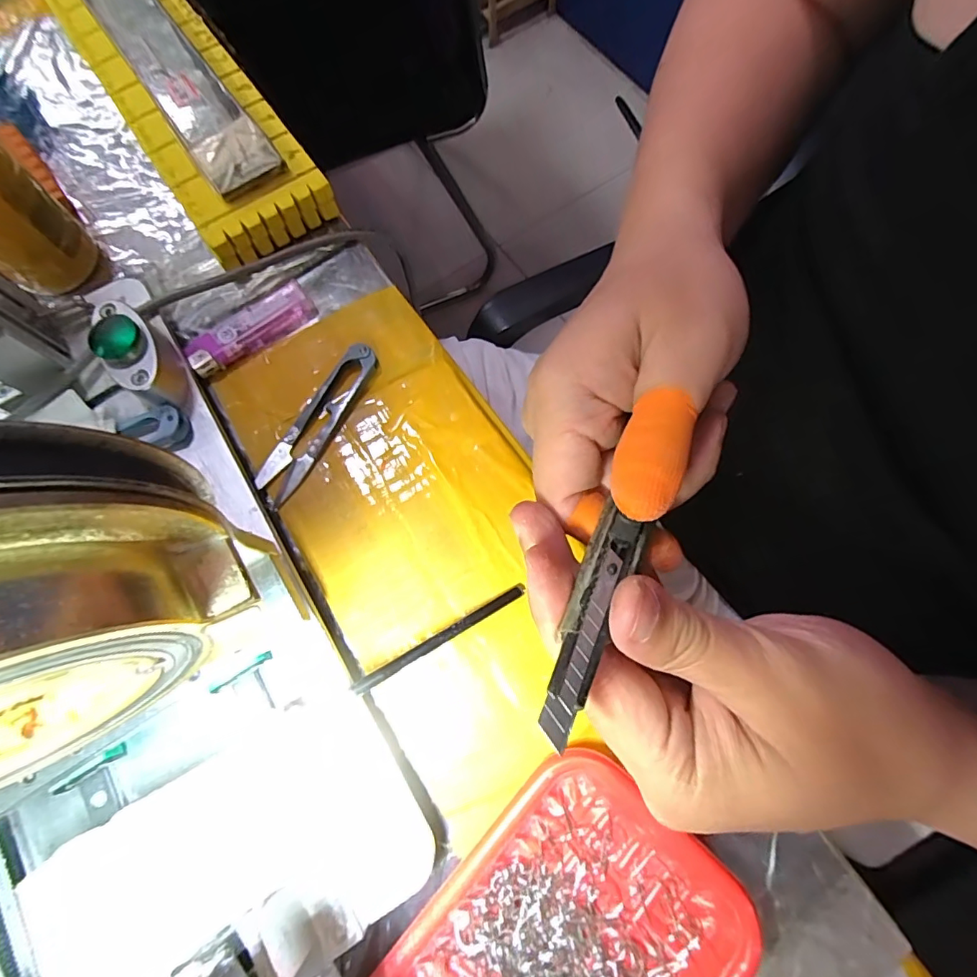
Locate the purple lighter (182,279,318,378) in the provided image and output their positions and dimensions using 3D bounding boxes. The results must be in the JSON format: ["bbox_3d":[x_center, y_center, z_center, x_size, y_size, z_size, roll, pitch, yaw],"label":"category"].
[{"bbox_3d":[-0.139,-0.094,0.296,0.076,0.013,0.019,-39,77,-10],"label":"purple lighter"}]

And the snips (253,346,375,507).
[{"bbox_3d":[-0.092,-0.038,0.278,0.022,0.006,0.097,29,76,9],"label":"snips"}]

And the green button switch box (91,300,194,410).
[{"bbox_3d":[-0.180,-0.068,0.262,0.027,0.035,0.055,-42,77,-11],"label":"green button switch box"}]

